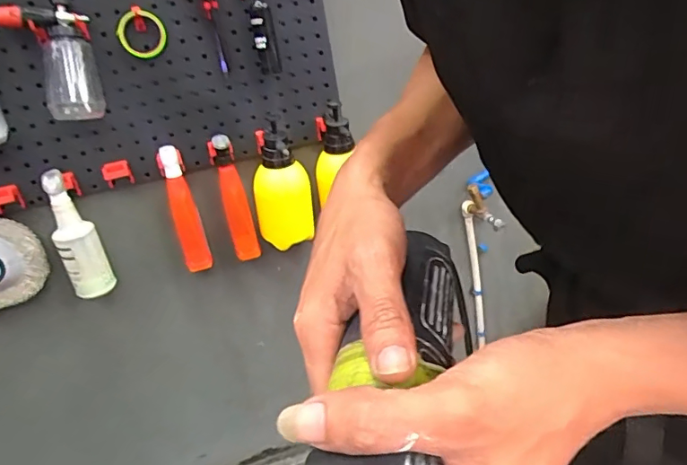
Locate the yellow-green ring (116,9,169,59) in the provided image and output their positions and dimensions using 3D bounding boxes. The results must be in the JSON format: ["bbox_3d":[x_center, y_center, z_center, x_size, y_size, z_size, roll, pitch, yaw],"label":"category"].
[{"bbox_3d":[-0.409,-0.403,1.041,0.092,0.089,0.013,-19,21,-21],"label":"yellow-green ring"}]

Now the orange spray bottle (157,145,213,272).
[{"bbox_3d":[-0.354,-0.045,1.145,0.057,0.282,0.046,-15,20,-12],"label":"orange spray bottle"}]

